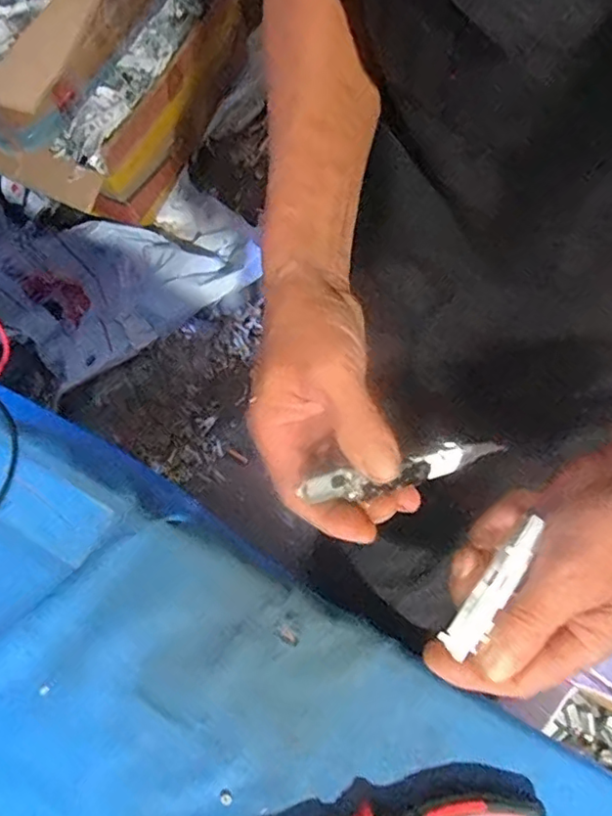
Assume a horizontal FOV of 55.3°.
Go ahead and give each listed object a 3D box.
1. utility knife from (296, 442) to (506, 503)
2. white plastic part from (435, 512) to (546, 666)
[{"bbox_3d":[0.061,0.034,0.326,0.130,0.024,0.017,-10,79,-22],"label":"utility knife"},{"bbox_3d":[0.093,0.089,0.291,0.010,0.020,0.073,33,92,5],"label":"white plastic part"}]

